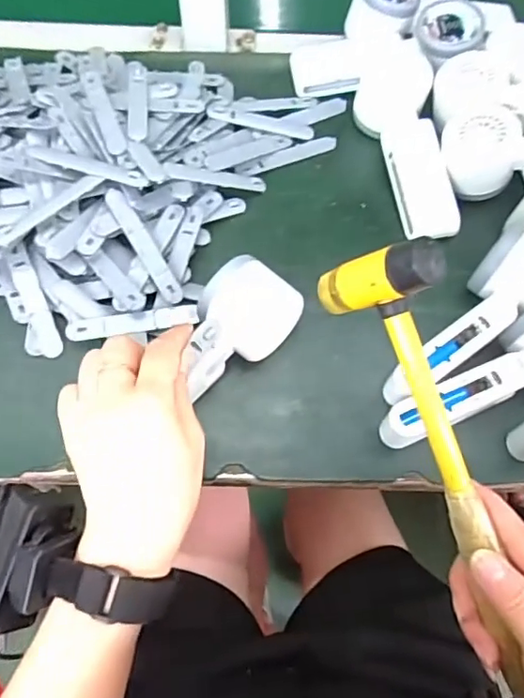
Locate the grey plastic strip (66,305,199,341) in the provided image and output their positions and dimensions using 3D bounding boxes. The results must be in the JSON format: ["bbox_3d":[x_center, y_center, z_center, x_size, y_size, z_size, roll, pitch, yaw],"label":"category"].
[{"bbox_3d":[-0.093,-0.020,0.398,0.092,0.004,0.018,-9,65,-10],"label":"grey plastic strip"}]

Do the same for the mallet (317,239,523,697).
[{"bbox_3d":[0.097,0.068,0.276,0.037,0.056,0.244,-23,96,-13],"label":"mallet"}]

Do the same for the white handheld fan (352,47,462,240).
[{"bbox_3d":[0.119,-0.179,0.467,0.058,0.044,0.182,-5,65,-5],"label":"white handheld fan"}]

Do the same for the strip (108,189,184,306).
[{"bbox_3d":[-0.086,-0.076,0.402,0.014,0.004,0.095,-31,88,-16],"label":"strip"}]

